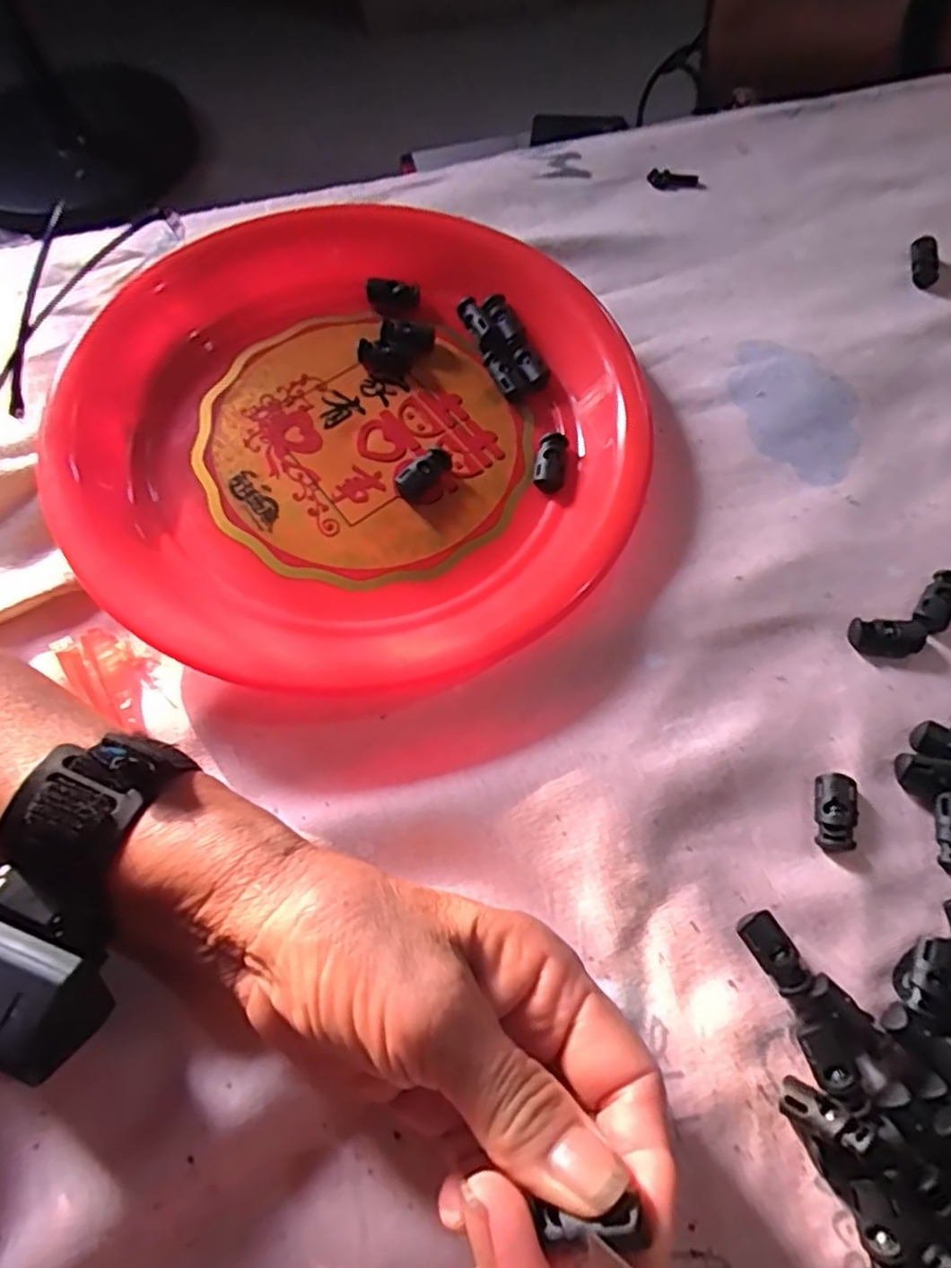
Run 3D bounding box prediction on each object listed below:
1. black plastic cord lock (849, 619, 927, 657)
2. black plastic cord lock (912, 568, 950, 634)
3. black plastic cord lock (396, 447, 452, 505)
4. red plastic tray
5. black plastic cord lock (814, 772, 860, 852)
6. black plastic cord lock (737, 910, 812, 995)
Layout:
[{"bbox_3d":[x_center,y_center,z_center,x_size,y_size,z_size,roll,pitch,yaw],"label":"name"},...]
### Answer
[{"bbox_3d":[0.171,0.001,0.285,0.028,0.008,0.014,6,68,4],"label":"black plastic cord lock"},{"bbox_3d":[0.196,-0.013,0.290,0.015,0.008,0.030,33,72,14],"label":"black plastic cord lock"},{"bbox_3d":[-0.023,-0.072,0.311,0.015,0.009,0.028,40,74,16],"label":"black plastic cord lock"},{"bbox_3d":[-0.053,-0.104,0.314,0.244,0.035,0.253,-13,68,-4],"label":"red plastic tray"},{"bbox_3d":[0.135,0.067,0.258,0.014,0.008,0.027,10,68,6],"label":"black plastic cord lock"},{"bbox_3d":[0.104,0.111,0.241,0.013,0.008,0.027,-28,69,-10],"label":"black plastic cord lock"}]

